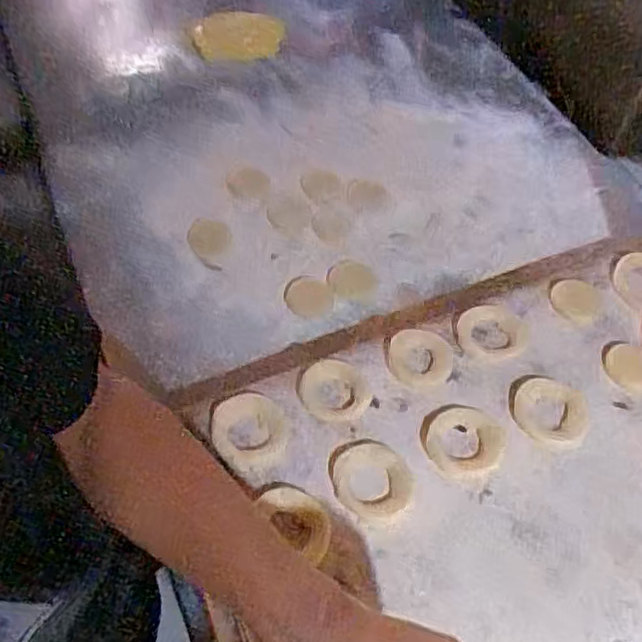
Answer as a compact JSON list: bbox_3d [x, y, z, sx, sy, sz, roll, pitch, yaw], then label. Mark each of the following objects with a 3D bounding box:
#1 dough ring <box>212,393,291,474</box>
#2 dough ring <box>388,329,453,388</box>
[{"bbox_3d":[-0.057,0.088,0.515,0.059,0.007,0.066,-26,62,-18],"label":"dough ring"},{"bbox_3d":[0.088,0.031,0.556,0.056,0.005,0.056,1,57,-2],"label":"dough ring"}]

